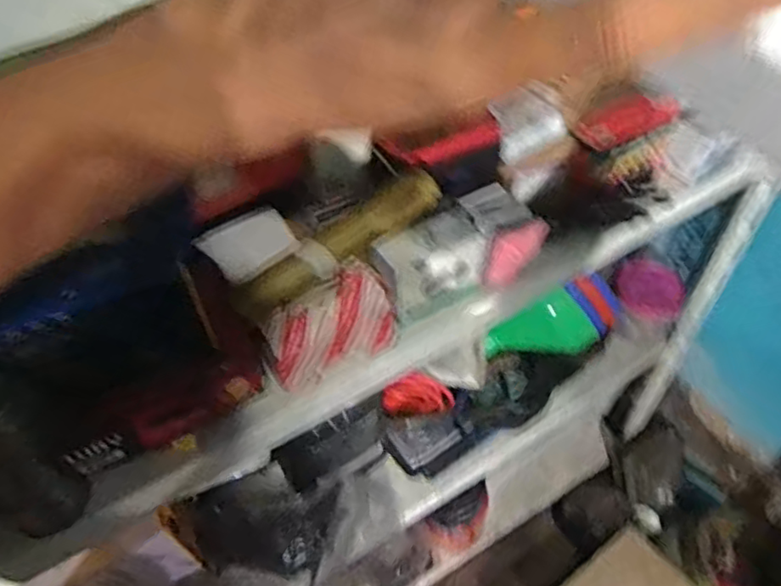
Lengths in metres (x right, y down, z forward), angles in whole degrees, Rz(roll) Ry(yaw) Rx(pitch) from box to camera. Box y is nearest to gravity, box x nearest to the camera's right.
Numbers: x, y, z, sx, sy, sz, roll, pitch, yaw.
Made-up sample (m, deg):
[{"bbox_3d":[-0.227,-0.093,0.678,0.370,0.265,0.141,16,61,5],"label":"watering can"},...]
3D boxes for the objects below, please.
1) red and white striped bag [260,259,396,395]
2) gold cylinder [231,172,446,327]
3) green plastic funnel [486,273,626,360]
[{"bbox_3d":[-0.068,0.036,0.684,0.146,0.083,0.062,-28,54,-20],"label":"red and white striped bag"},{"bbox_3d":[-0.058,-0.053,0.674,0.247,0.042,0.050,-35,56,-9],"label":"gold cylinder"},{"bbox_3d":[0.304,0.068,1.167,0.258,0.129,0.097,-23,49,12],"label":"green plastic funnel"}]

